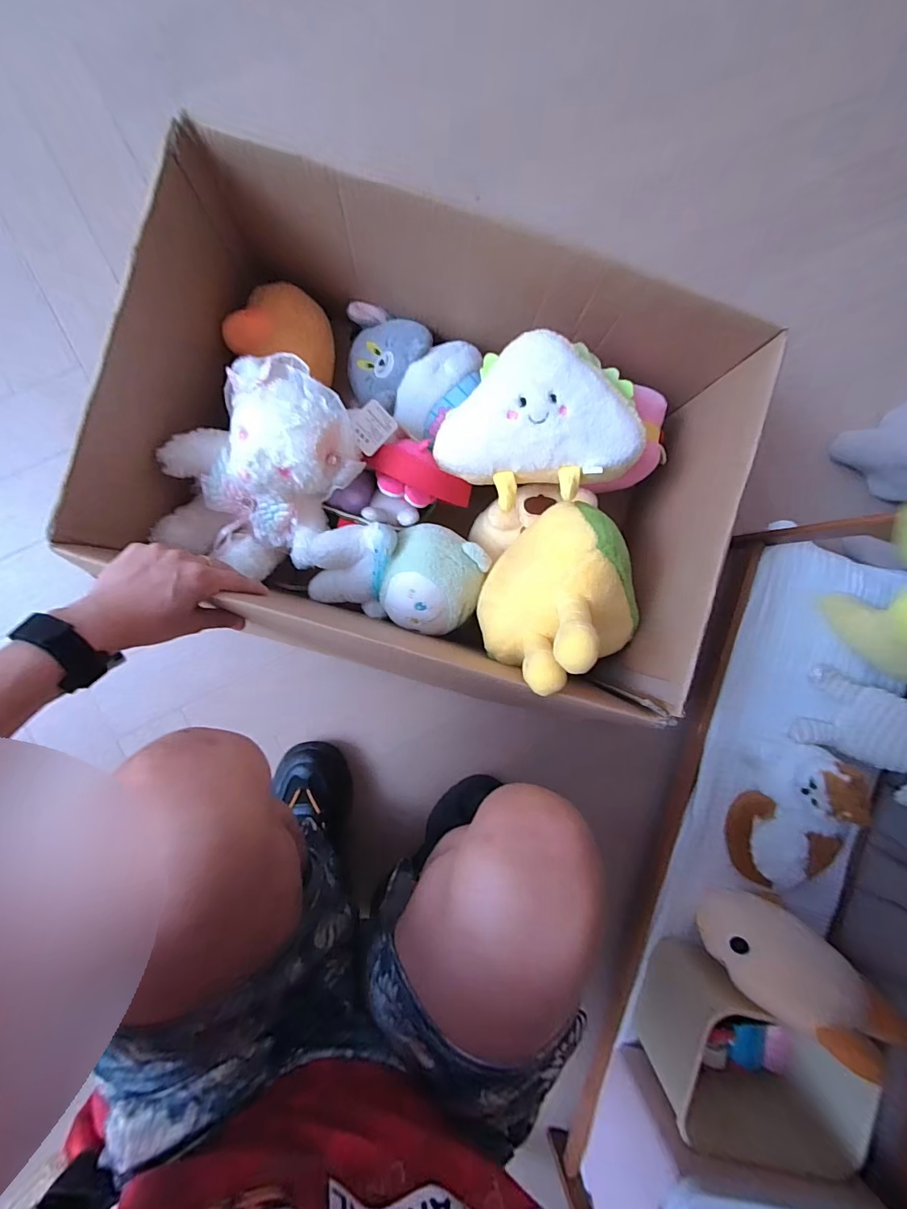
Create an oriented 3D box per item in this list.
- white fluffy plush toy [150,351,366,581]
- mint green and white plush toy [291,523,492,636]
[{"bbox_3d":[-0.217,-0.148,0.478,0.188,0.115,0.232,32,89,-4],"label":"white fluffy plush toy"},{"bbox_3d":[-0.079,-0.043,0.536,0.227,0.089,0.127,17,90,-4],"label":"mint green and white plush toy"}]

